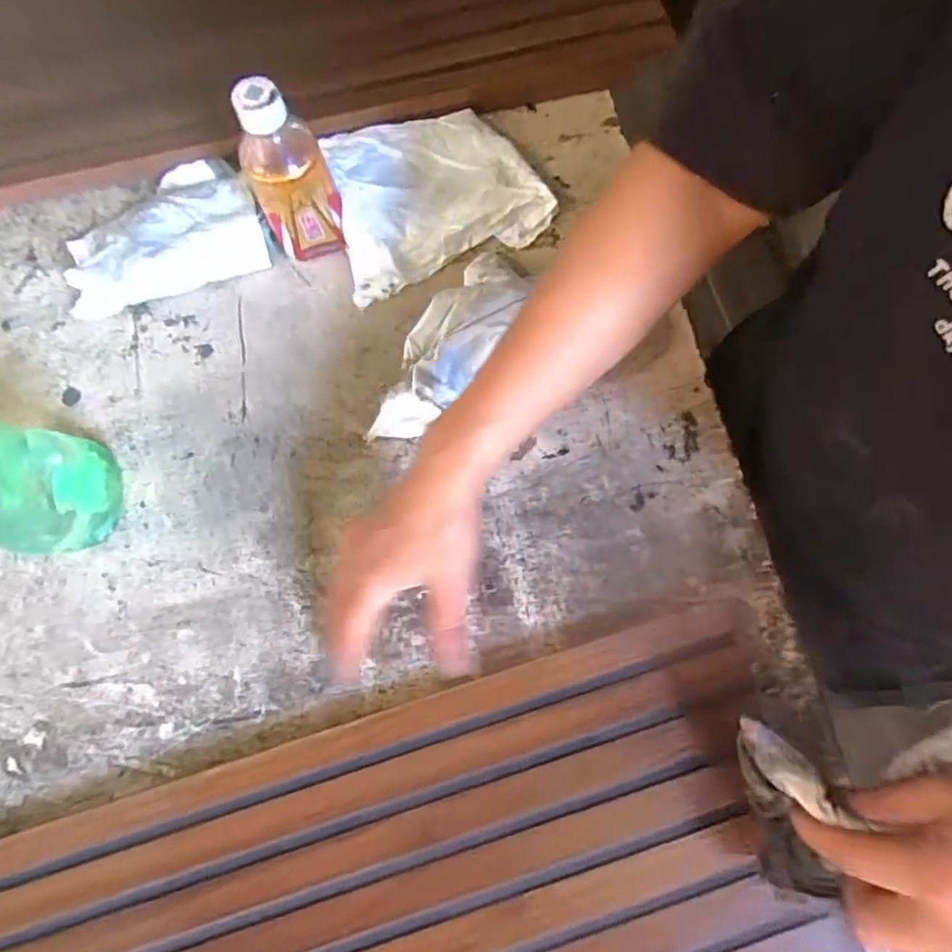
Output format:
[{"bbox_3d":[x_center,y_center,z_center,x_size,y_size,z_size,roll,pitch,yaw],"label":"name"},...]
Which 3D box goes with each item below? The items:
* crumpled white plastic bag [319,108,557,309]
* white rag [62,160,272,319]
[{"bbox_3d":[-0.040,-0.247,0.478,0.184,0.037,0.150,-23,74,-5],"label":"crumpled white plastic bag"},{"bbox_3d":[-0.267,-0.209,0.473,0.158,0.036,0.118,-23,74,-5],"label":"white rag"}]

